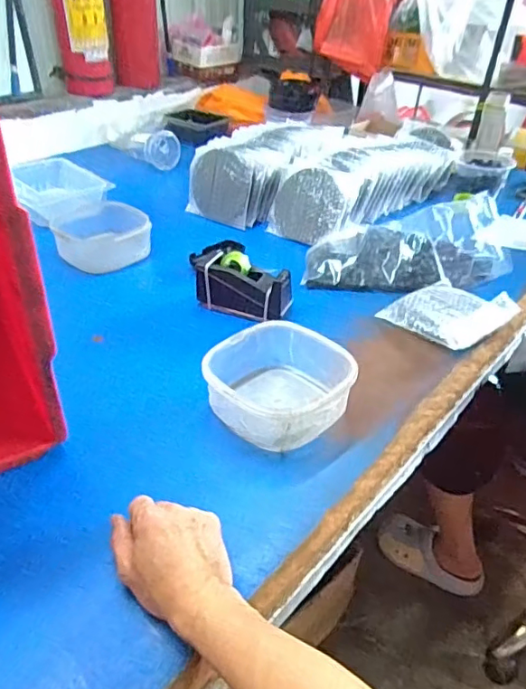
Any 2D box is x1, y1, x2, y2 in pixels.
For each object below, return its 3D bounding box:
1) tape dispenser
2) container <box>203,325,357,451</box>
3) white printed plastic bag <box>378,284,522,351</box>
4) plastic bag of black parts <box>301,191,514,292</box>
[{"bbox_3d":[-0.036,-0.097,0.852,0.155,0.088,0.060,19,40,22],"label":"tape dispenser"},{"bbox_3d":[0.020,0.049,0.677,0.163,0.068,0.153,30,45,33],"label":"container"},{"bbox_3d":[0.290,-0.052,0.852,0.159,0.032,0.152,-26,44,-33],"label":"white printed plastic bag"},{"bbox_3d":[0.259,-0.188,0.961,0.345,0.115,0.187,6,36,6],"label":"plastic bag of black parts"}]

